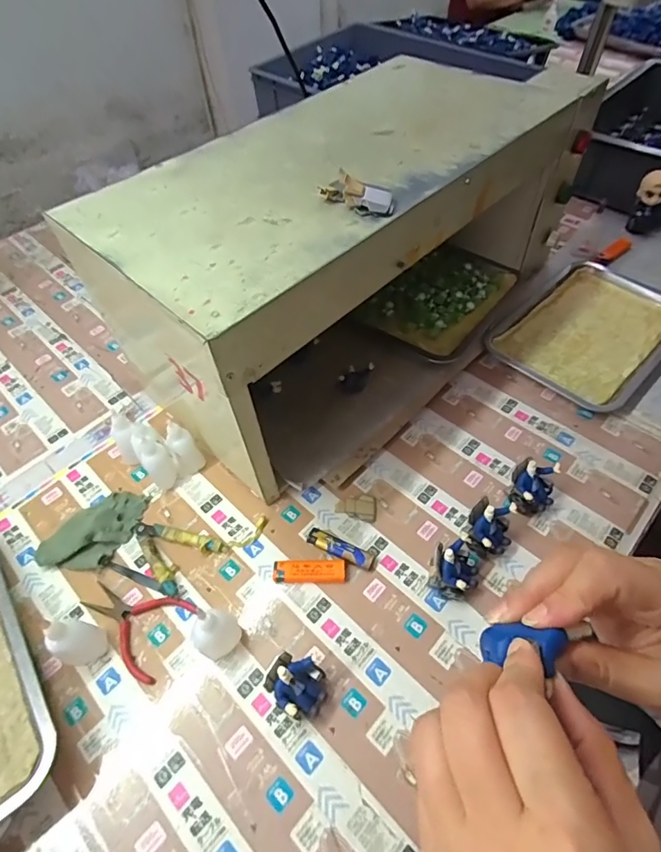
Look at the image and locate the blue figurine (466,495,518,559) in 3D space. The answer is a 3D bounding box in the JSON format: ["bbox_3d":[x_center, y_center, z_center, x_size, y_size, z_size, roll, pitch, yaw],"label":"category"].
[{"bbox_3d":[0.177,0.112,0.519,0.047,0.064,0.046,-1,52,1],"label":"blue figurine"}]

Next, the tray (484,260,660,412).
[{"bbox_3d":[0.408,-0.149,0.739,0.307,0.031,0.210,-37,60,-24],"label":"tray"}]

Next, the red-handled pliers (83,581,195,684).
[{"bbox_3d":[-0.215,0.210,0.503,0.117,0.007,0.080,18,55,15],"label":"red-handled pliers"}]

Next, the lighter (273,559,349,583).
[{"bbox_3d":[-0.023,0.164,0.525,0.081,0.013,0.024,-2,52,0],"label":"lighter"}]

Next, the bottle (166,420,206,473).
[{"bbox_3d":[-0.186,0.024,0.596,0.032,0.083,0.038,-26,56,-17],"label":"bottle"}]

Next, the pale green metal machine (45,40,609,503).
[{"bbox_3d":[0.050,-0.235,0.646,0.322,0.295,0.634,37,62,26],"label":"pale green metal machine"}]

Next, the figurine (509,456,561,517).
[{"bbox_3d":[0.238,0.071,0.550,0.050,0.058,0.050,28,58,21],"label":"figurine"}]

